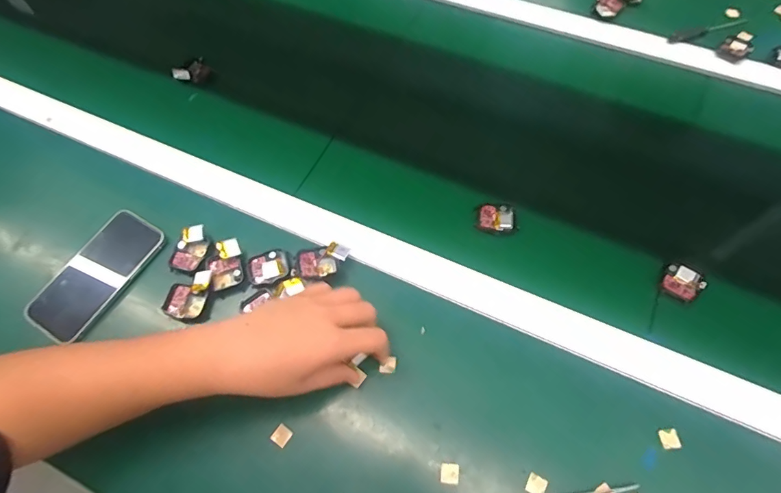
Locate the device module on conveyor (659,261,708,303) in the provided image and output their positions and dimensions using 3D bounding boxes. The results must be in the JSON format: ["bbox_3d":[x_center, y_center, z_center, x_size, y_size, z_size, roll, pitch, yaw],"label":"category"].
[{"bbox_3d":[0.301,0.037,0.456,0.041,0.007,0.037,-42,69,-17],"label":"device module on conveyor"}]

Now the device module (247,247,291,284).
[{"bbox_3d":[-0.129,0.022,0.471,0.045,0.007,0.038,-20,64,-8],"label":"device module"}]

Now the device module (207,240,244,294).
[{"bbox_3d":[-0.176,0.020,0.468,0.037,0.023,0.046,-16,64,-6],"label":"device module"}]

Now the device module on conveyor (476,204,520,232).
[{"bbox_3d":[0.120,-0.032,0.495,0.044,0.008,0.033,2,63,3],"label":"device module on conveyor"}]

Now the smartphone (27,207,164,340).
[{"bbox_3d":[-0.318,0.029,0.479,0.071,0.008,0.146,29,70,9],"label":"smartphone"}]

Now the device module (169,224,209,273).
[{"bbox_3d":[-0.217,0.003,0.482,0.035,0.008,0.053,22,79,3],"label":"device module"}]

